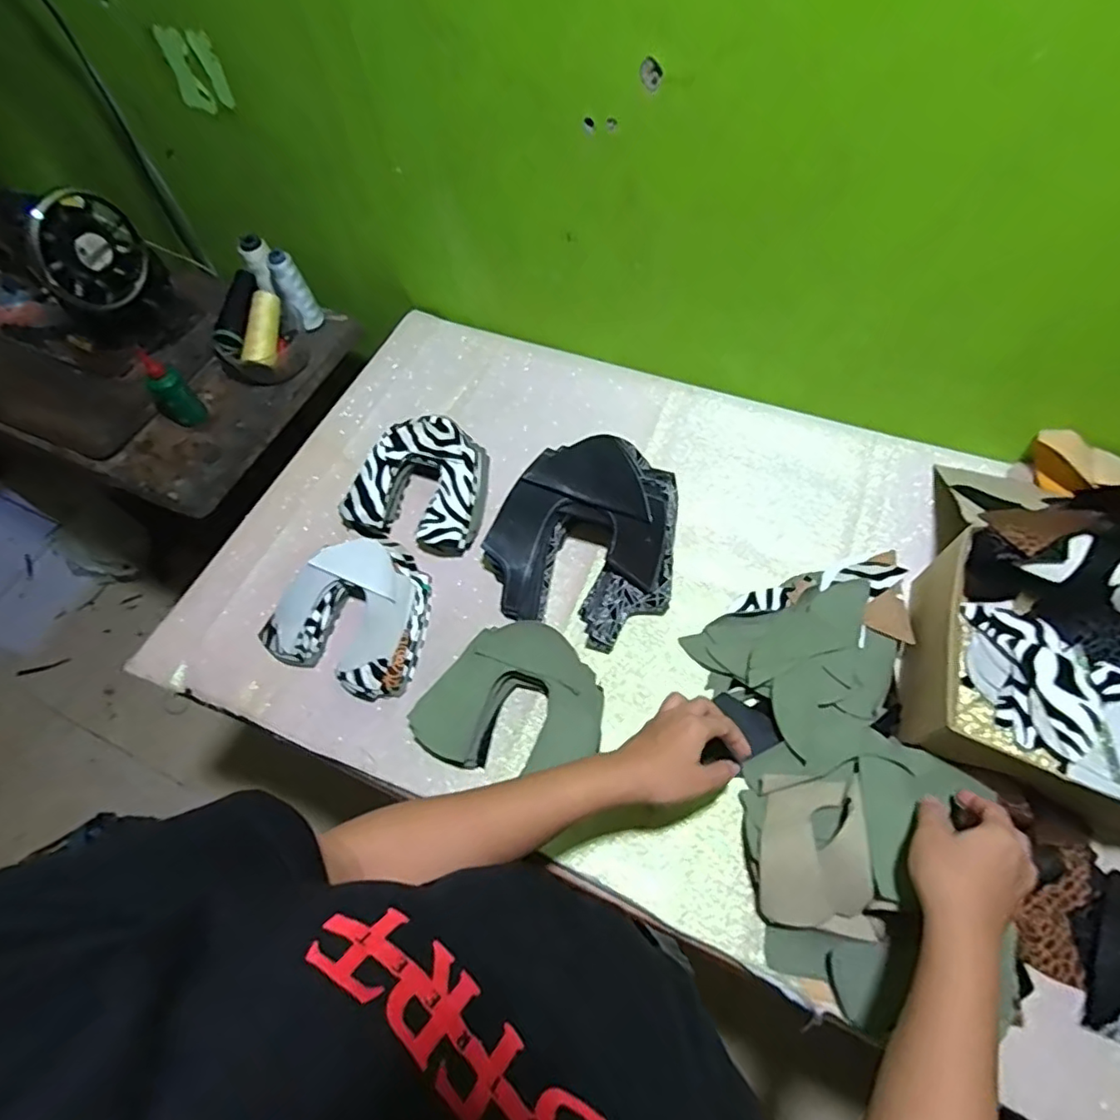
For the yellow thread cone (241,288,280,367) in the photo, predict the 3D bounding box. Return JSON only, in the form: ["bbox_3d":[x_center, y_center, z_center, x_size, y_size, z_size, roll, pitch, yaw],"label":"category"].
[{"bbox_3d":[-0.420,-0.329,0.831,0.039,0.041,0.111,4,80,6],"label":"yellow thread cone"}]

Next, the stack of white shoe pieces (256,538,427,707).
[{"bbox_3d":[-0.223,0.053,0.648,0.172,0.051,0.164,19,64,14],"label":"stack of white shoe pieces"}]

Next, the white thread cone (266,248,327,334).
[{"bbox_3d":[-0.381,-0.384,0.852,0.042,0.117,0.037,-25,62,-10],"label":"white thread cone"}]

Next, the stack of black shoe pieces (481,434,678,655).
[{"bbox_3d":[0.021,-0.030,0.635,0.207,0.105,0.221,6,61,7],"label":"stack of black shoe pieces"}]

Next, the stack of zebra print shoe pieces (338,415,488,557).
[{"bbox_3d":[-0.162,-0.091,0.705,0.163,0.063,0.161,24,65,17],"label":"stack of zebra print shoe pieces"}]

